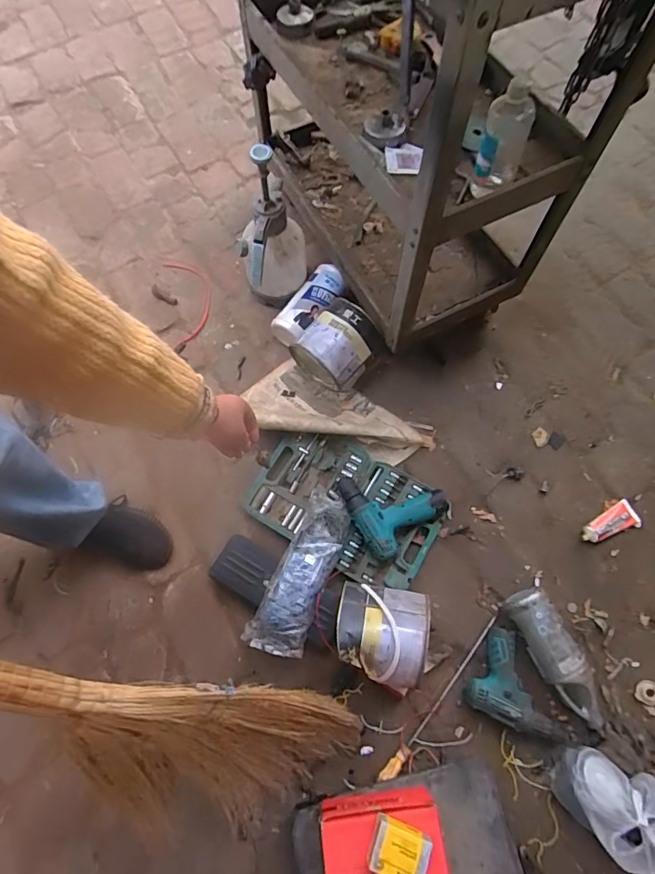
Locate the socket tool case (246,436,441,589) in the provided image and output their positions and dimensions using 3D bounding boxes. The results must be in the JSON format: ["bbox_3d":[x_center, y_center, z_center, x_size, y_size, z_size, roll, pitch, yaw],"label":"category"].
[{"bbox_3d":[0.038,0.139,0.976,0.387,0.040,0.241,30,74,11],"label":"socket tool case"}]

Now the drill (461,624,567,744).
[{"bbox_3d":[0.370,0.474,0.884,0.187,0.049,0.153,28,73,10],"label":"drill"}]

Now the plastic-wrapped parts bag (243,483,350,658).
[{"bbox_3d":[-0.048,0.255,0.907,0.109,0.049,0.318,20,72,8],"label":"plastic-wrapped parts bag"}]

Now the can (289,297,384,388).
[{"bbox_3d":[0.021,-0.208,1.068,0.159,0.131,0.154,43,77,14],"label":"can"}]

